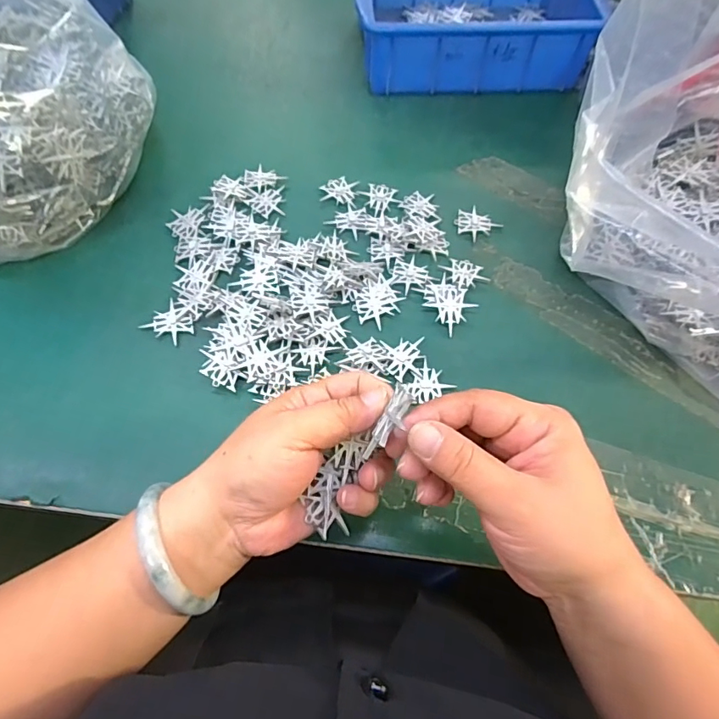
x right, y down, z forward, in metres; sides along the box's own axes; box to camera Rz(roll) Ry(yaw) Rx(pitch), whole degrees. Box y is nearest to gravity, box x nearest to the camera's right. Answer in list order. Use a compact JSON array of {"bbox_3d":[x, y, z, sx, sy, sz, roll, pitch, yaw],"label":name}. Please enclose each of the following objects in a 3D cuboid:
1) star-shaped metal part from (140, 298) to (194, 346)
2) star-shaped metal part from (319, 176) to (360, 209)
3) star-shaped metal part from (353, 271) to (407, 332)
[{"bbox_3d":[-0.143,-0.027,0.362,0.032,0.004,0.029,31,66,14],"label":"star-shaped metal part"},{"bbox_3d":[-0.018,-0.154,0.436,0.033,0.005,0.034,7,62,2],"label":"star-shaped metal part"},{"bbox_3d":[0.016,-0.047,0.376,0.032,0.005,0.044,19,63,8],"label":"star-shaped metal part"}]

